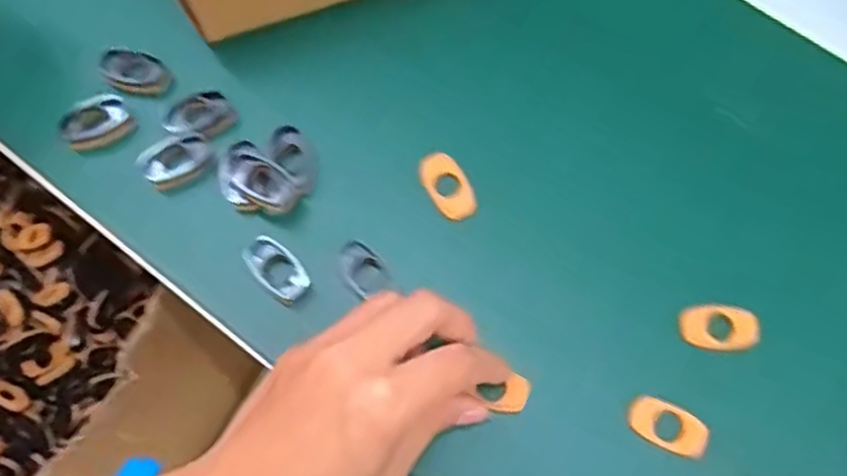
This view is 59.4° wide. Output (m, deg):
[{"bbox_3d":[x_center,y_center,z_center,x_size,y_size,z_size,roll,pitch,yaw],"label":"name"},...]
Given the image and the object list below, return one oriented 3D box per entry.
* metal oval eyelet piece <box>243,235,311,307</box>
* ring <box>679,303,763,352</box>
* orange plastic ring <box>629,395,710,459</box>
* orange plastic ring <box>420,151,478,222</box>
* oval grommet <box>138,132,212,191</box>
[{"bbox_3d":[-0.067,0.015,0.342,0.018,0.008,0.034,-41,76,-11],"label":"metal oval eyelet piece"},{"bbox_3d":[0.134,0.040,0.335,0.035,0.006,0.021,0,73,1],"label":"ring"},{"bbox_3d":[0.107,0.083,0.324,0.034,0.006,0.018,24,75,8],"label":"orange plastic ring"},{"bbox_3d":[0.012,-0.024,0.356,0.019,0.007,0.035,-28,74,-8],"label":"orange plastic ring"},{"bbox_3d":[-0.119,-0.037,0.358,0.032,0.010,0.019,-25,74,-7],"label":"oval grommet"}]

